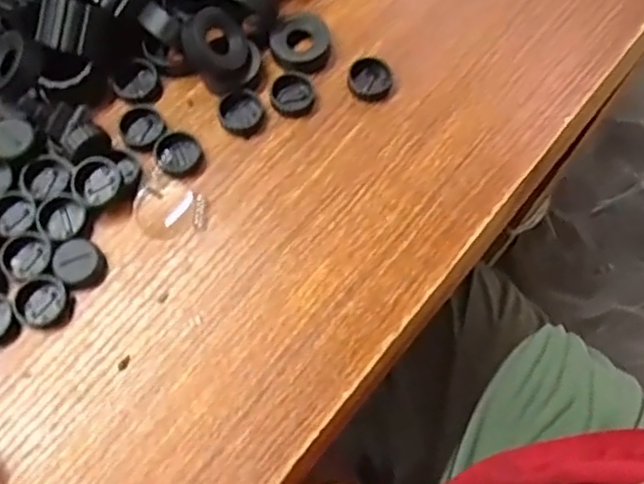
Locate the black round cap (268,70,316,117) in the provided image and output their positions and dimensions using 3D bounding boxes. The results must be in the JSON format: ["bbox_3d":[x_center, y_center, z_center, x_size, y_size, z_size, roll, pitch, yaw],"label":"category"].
[{"bbox_3d":[-0.014,-0.072,0.334,0.022,0.005,0.022,0,68,-1],"label":"black round cap"}]

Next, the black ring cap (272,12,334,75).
[{"bbox_3d":[-0.010,-0.099,0.341,0.028,0.010,0.028,0,68,-1],"label":"black ring cap"}]

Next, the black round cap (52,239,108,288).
[{"bbox_3d":[-0.106,0.009,0.300,0.022,0.008,0.019,40,73,14],"label":"black round cap"}]

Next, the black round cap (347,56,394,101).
[{"bbox_3d":[0.024,-0.081,0.340,0.022,0.005,0.023,0,68,-1],"label":"black round cap"}]

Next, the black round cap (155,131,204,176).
[{"bbox_3d":[-0.067,-0.041,0.321,0.021,0.007,0.019,-16,69,-7],"label":"black round cap"}]

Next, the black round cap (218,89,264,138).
[{"bbox_3d":[-0.039,-0.062,0.329,0.021,0.008,0.021,0,68,-1],"label":"black round cap"}]

